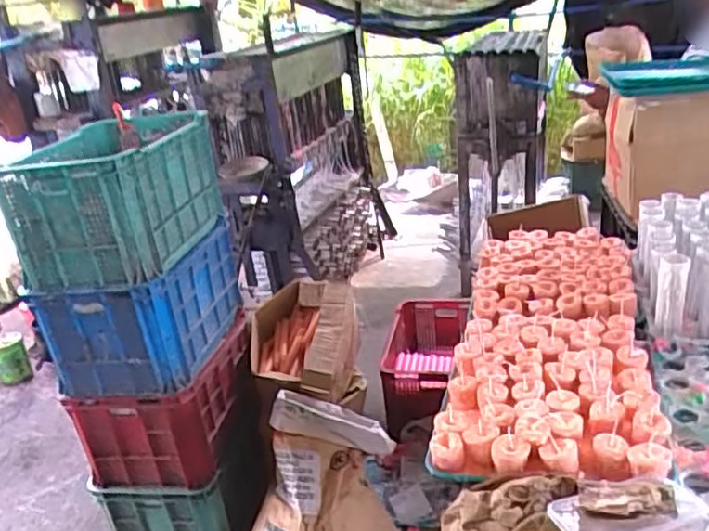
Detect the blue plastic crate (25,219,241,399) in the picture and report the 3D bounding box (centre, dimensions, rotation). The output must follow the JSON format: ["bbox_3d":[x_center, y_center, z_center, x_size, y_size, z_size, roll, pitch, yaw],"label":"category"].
[{"bbox_3d":[-0.512,0.096,1.638,0.320,0.258,0.418,-2,24,13],"label":"blue plastic crate"}]

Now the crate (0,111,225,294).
[{"bbox_3d":[-0.559,-0.170,1.565,0.347,0.268,0.463,-3,24,12],"label":"crate"}]

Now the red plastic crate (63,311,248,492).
[{"bbox_3d":[-0.480,0.346,1.731,0.336,0.249,0.409,-4,23,9],"label":"red plastic crate"}]

